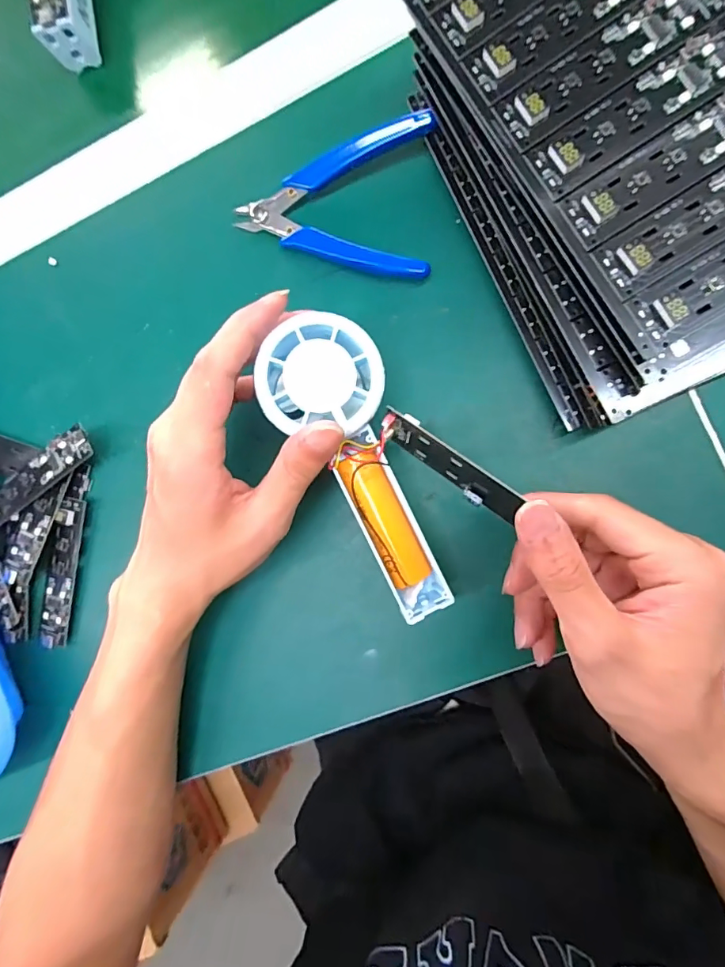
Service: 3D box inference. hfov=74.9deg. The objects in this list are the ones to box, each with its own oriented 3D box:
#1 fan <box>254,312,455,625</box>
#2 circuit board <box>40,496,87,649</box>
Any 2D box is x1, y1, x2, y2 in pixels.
[{"bbox_3d":[0.000,-0.004,0.222,0.052,0.026,0.147,-22,106,4],"label":"fan"},{"bbox_3d":[-0.185,0.056,0.291,0.019,0.006,0.093,13,94,10],"label":"circuit board"}]

